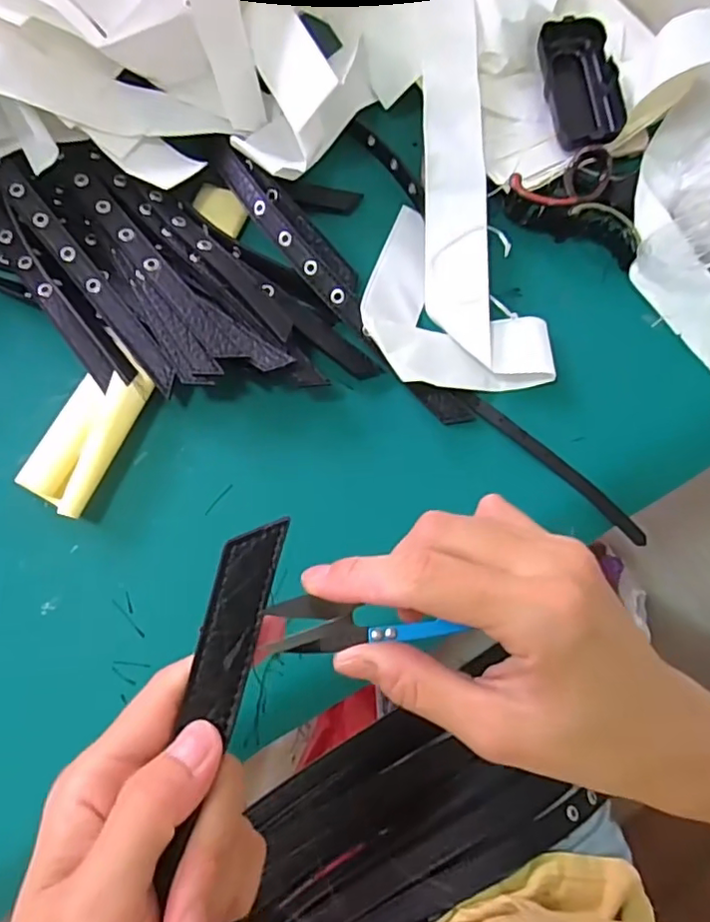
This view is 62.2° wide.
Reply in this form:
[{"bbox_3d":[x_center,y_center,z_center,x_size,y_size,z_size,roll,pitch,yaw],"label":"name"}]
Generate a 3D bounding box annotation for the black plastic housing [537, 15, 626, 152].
[{"bbox_3d":[0.179,-0.295,0.465,0.053,0.023,0.114,-10,75,-4],"label":"black plastic housing"}]

